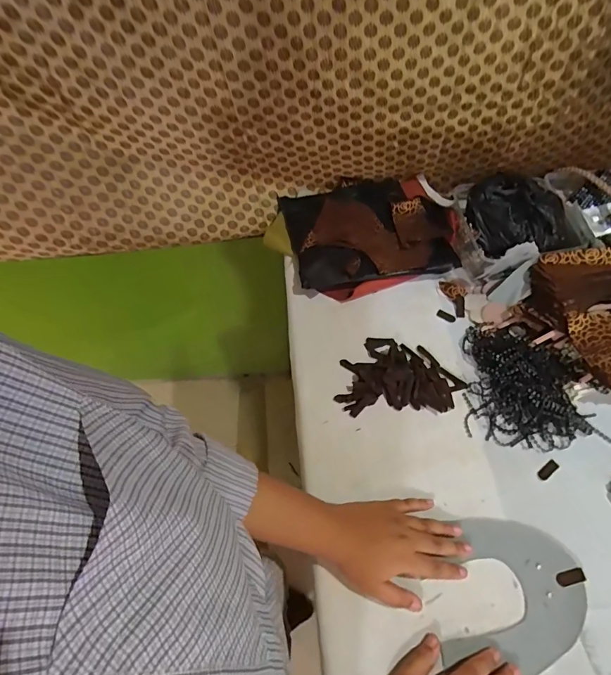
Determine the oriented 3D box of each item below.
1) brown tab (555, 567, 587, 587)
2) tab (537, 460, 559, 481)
[{"bbox_3d":[0.274,0.249,0.419,0.029,0.004,0.012,-17,59,0],"label":"brown tab"},{"bbox_3d":[0.287,0.157,0.478,0.028,0.004,0.012,-33,63,-18],"label":"tab"}]

